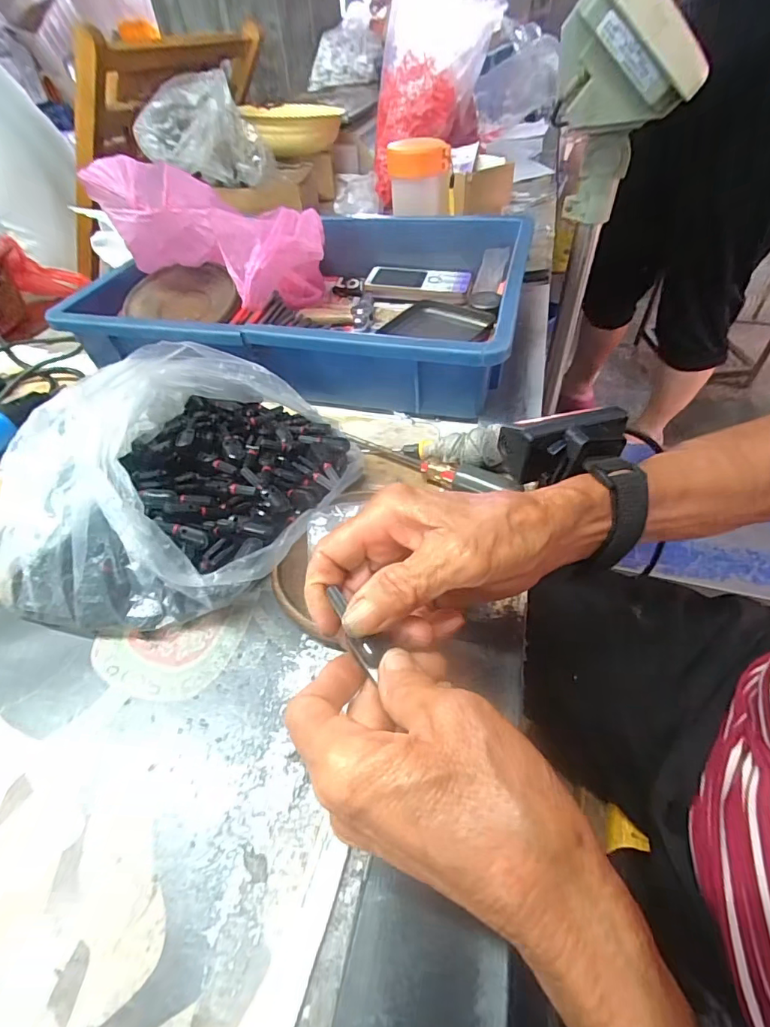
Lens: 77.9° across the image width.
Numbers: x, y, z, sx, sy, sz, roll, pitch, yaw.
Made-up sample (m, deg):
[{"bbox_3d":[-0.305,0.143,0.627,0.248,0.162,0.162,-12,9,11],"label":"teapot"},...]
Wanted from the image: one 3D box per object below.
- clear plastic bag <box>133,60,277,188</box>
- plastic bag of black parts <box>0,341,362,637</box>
[{"bbox_3d":[-0.271,-0.565,0.706,0.178,0.105,0.123,-17,49,-10],"label":"clear plastic bag"},{"bbox_3d":[-0.134,-0.033,0.327,0.221,0.089,0.199,-7,48,-1],"label":"plastic bag of black parts"}]

